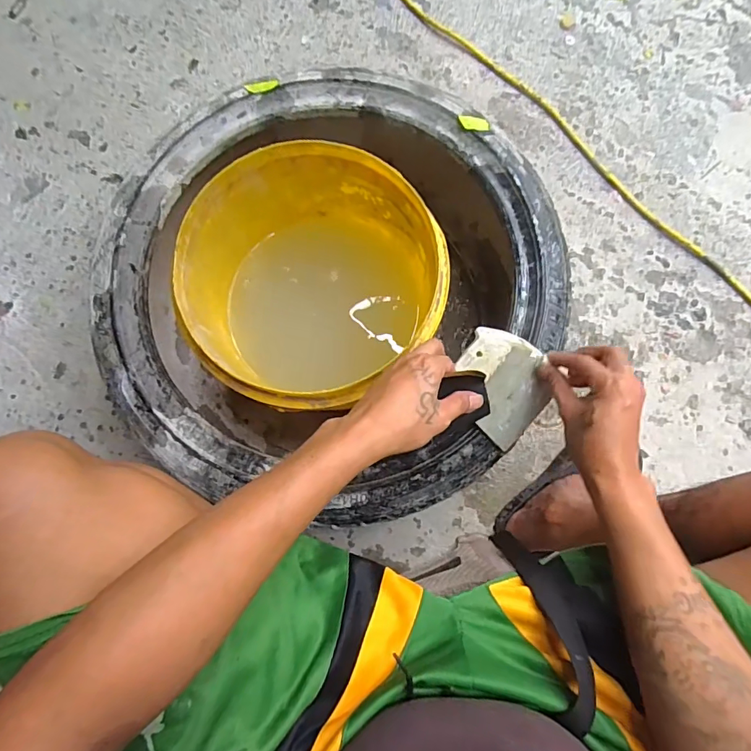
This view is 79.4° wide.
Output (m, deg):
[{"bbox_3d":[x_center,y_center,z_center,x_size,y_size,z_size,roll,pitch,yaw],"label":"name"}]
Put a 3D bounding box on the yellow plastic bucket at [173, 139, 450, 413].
[{"bbox_3d":[-0.072,-0.089,0.610,0.273,0.313,0.267,0,79,0],"label":"yellow plastic bucket"}]

